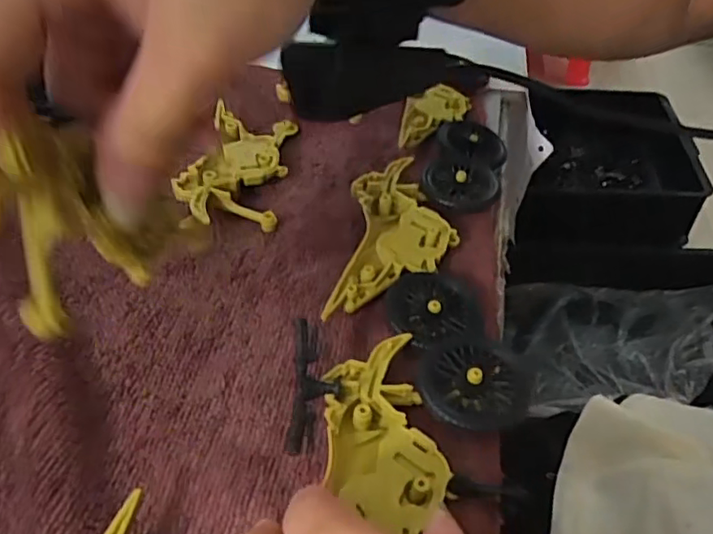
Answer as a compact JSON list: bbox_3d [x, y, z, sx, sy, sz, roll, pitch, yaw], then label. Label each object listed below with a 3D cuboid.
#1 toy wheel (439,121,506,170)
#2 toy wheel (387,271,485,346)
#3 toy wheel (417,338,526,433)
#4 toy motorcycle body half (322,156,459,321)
[{"bbox_3d":[0.064,-0.067,0.323,0.037,0.009,0.037,0,44,0],"label":"toy wheel"},{"bbox_3d":[0.031,0.017,0.233,0.035,0.009,0.038,0,44,0],"label":"toy wheel"},{"bbox_3d":[0.041,0.039,0.205,0.036,0.007,0.035,0,44,0],"label":"toy wheel"},{"bbox_3d":[0.019,-0.013,0.264,0.047,0.013,0.099,5,44,5],"label":"toy motorcycle body half"}]

